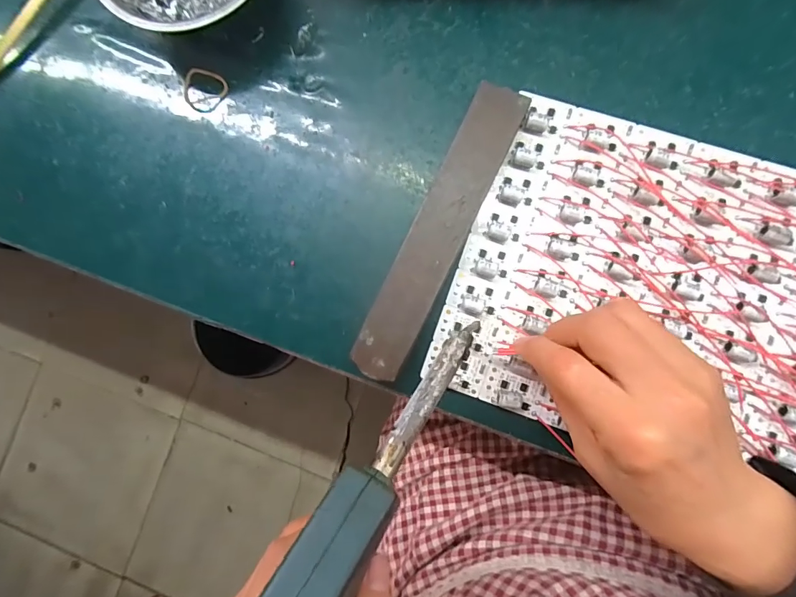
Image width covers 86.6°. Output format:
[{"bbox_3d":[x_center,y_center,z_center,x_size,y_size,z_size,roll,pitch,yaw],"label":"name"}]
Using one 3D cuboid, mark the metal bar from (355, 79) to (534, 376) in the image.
[{"bbox_3d":[0.027,-0.043,0.275,0.036,0.017,0.198,26,88,6],"label":"metal bar"}]

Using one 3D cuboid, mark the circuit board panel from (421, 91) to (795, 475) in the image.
[{"bbox_3d":[0.162,-0.009,0.265,0.234,0.011,0.199,18,87,6],"label":"circuit board panel"}]

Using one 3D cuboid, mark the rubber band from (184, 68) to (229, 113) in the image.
[{"bbox_3d":[-0.139,-0.148,0.301,0.032,0.004,0.028,18,87,6],"label":"rubber band"}]

